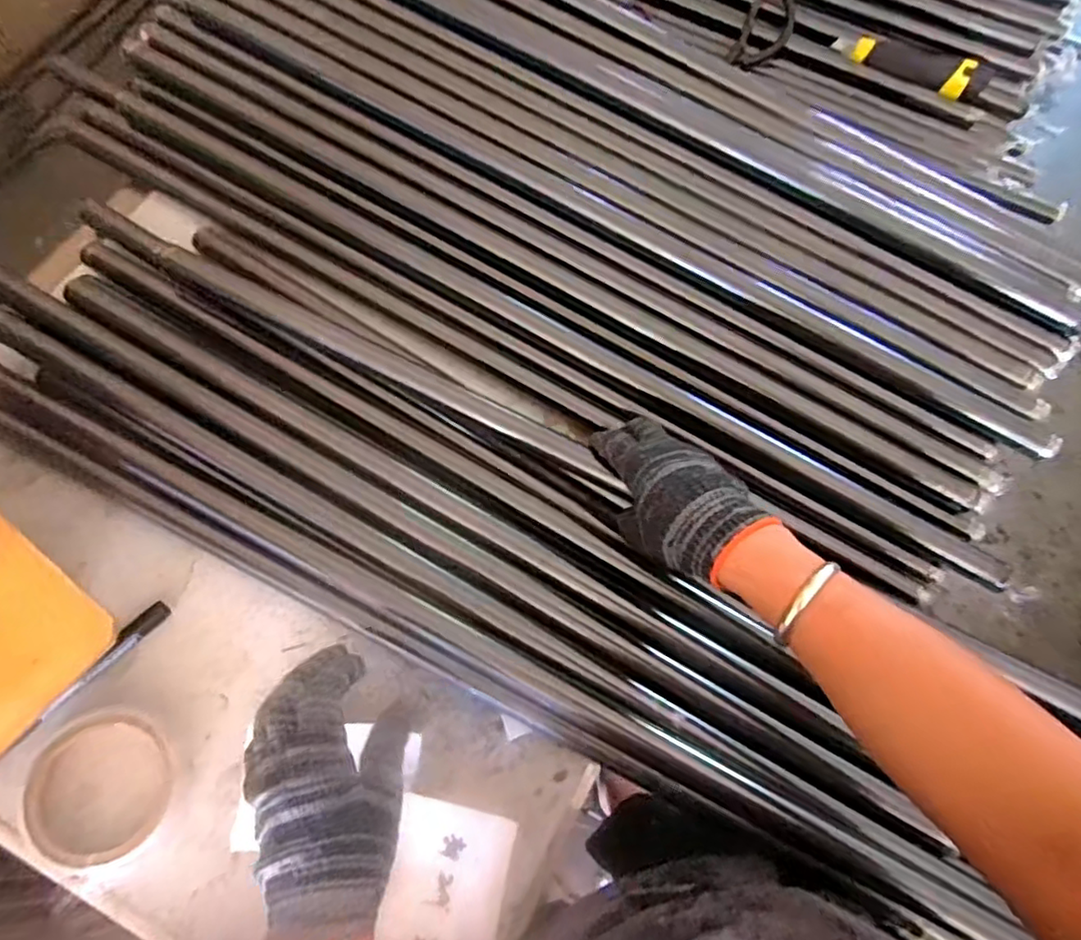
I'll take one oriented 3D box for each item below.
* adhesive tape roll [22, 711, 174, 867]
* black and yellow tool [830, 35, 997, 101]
[{"bbox_3d":[-0.288,0.207,0.423,0.081,0.020,0.086,2,71,-5],"label":"adhesive tape roll"},{"bbox_3d":[0.393,-0.430,0.677,0.158,0.029,0.025,22,71,2],"label":"black and yellow tool"}]

